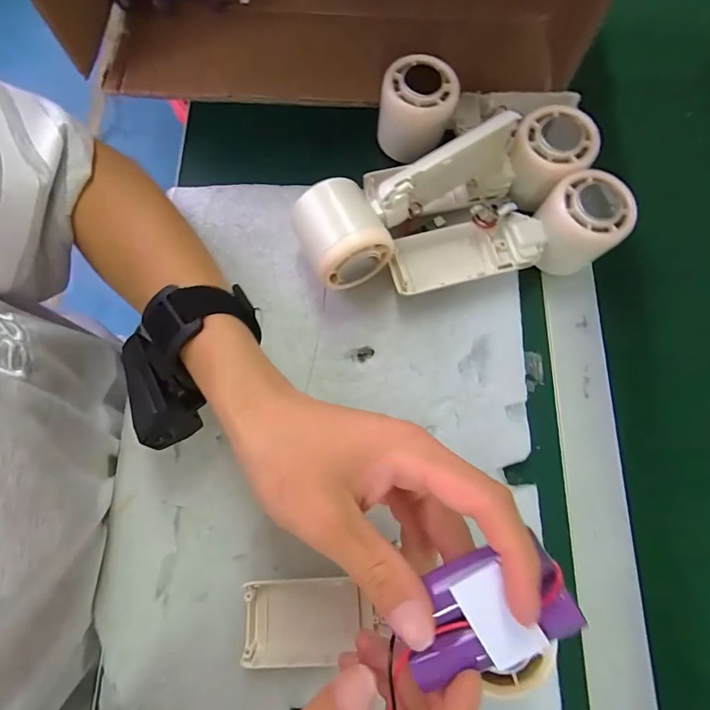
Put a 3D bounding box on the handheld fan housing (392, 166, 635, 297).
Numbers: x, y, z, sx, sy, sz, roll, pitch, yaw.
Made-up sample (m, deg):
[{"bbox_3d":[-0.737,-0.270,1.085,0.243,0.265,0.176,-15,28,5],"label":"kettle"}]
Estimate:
[{"bbox_3d":[0.106,-0.083,0.285,0.163,0.051,0.057,-11,77,-5],"label":"handheld fan housing"}]

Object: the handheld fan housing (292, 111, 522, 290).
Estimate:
[{"bbox_3d":[0.034,-0.118,0.285,0.172,0.065,0.062,-38,80,-10],"label":"handheld fan housing"}]

